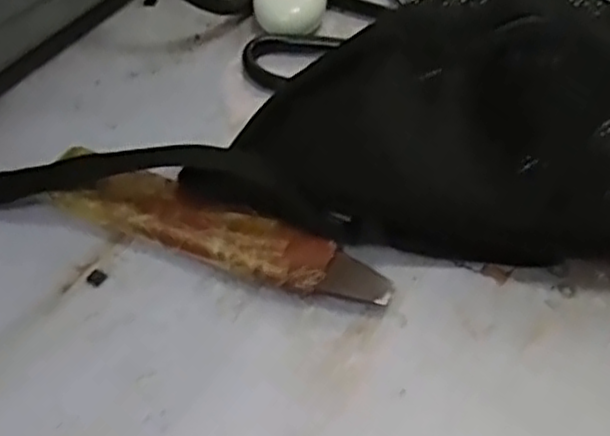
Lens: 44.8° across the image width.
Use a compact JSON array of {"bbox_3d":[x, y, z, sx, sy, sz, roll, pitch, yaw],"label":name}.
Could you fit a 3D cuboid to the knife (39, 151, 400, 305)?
[{"bbox_3d":[-0.043,0.008,0.362,0.174,0.020,0.034,19,52,15],"label":"knife"}]

